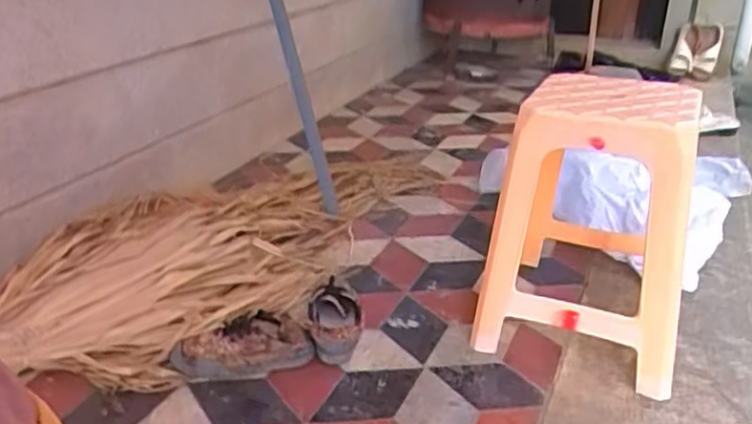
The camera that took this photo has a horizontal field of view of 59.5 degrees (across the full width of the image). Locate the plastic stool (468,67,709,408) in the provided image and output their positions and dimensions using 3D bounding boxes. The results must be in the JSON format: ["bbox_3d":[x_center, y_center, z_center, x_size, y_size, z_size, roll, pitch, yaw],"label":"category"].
[{"bbox_3d":[0.341,-0.005,1.145,0.319,0.452,0.375,5,27,11],"label":"plastic stool"}]

